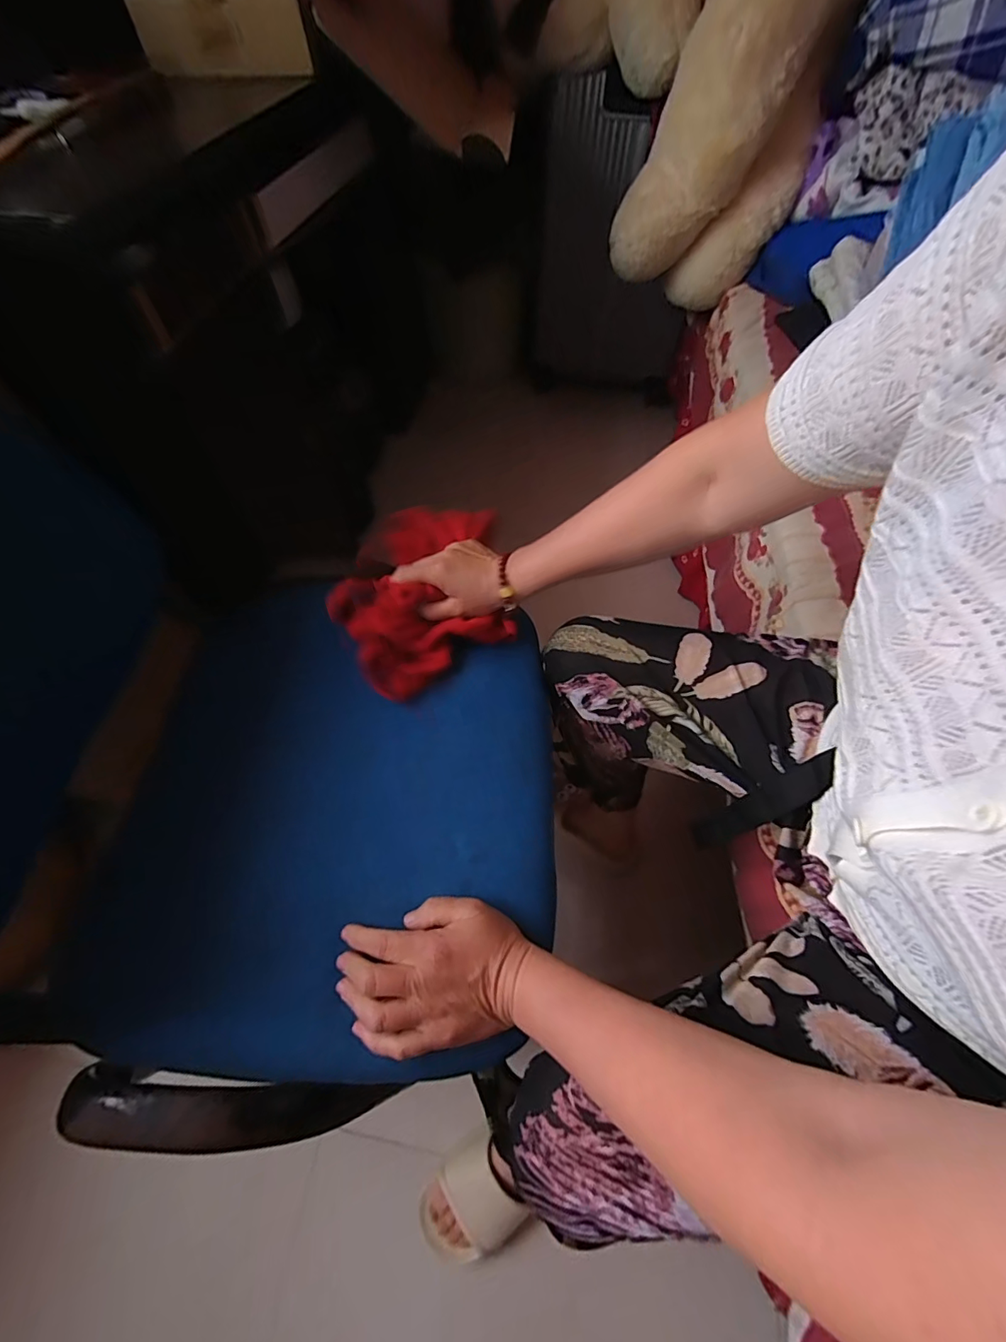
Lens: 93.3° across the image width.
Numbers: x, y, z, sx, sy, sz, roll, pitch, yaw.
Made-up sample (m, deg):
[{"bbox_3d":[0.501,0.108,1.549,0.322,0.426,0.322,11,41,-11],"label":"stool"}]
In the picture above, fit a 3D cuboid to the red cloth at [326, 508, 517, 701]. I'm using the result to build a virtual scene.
[{"bbox_3d":[-0.093,-0.098,0.539,0.185,0.057,0.254,-10,58,-6],"label":"red cloth"}]

